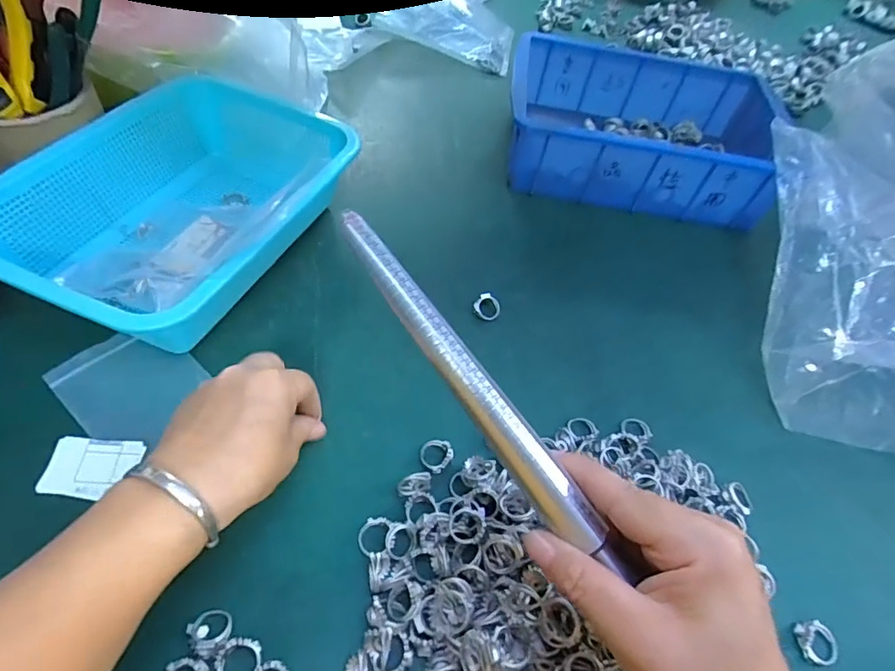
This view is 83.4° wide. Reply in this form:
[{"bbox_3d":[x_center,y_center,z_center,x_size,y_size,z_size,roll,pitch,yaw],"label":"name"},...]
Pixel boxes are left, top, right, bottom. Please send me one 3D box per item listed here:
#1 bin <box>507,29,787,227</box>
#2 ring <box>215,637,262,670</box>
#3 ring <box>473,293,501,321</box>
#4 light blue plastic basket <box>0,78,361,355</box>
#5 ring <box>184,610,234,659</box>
[{"bbox_3d":[0.219,-0.236,0.561,0.291,0.077,0.204,10,54,3],"label":"bin"},{"bbox_3d":[-0.109,0.170,0.263,0.021,0.006,0.022,4,53,-5],"label":"ring"},{"bbox_3d":[0.035,-0.026,0.433,0.023,0.012,0.021,2,54,-3],"label":"ring"},{"bbox_3d":[-0.213,-0.111,0.416,0.186,0.078,0.277,27,56,14],"label":"light blue plastic basket"},{"bbox_3d":[-0.127,0.158,0.269,0.022,0.009,0.021,4,53,-5],"label":"ring"}]

